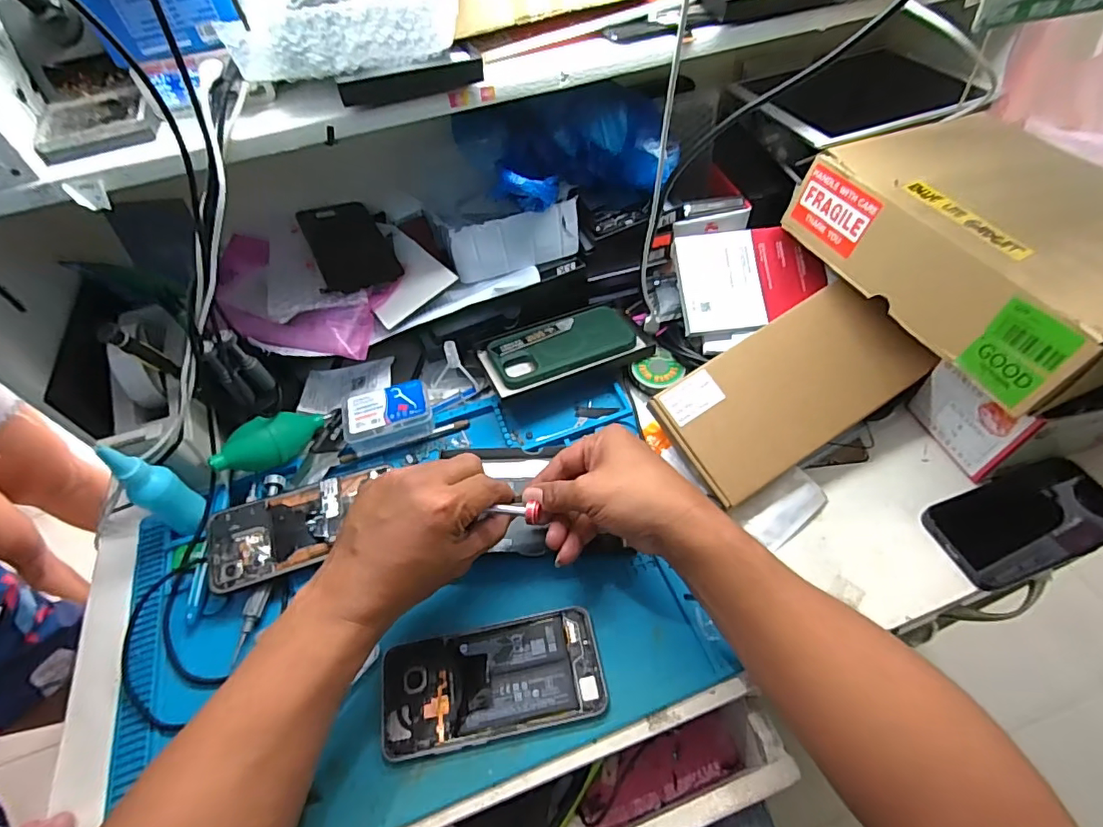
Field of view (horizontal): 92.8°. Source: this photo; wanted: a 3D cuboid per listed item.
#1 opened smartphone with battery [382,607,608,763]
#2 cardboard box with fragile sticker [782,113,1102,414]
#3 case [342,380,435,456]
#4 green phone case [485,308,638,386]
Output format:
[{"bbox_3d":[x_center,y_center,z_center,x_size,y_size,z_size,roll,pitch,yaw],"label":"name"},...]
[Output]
[{"bbox_3d":[-0.043,0.199,0.391,0.159,0.007,0.075,-12,53,-4],"label":"opened smartphone with battery"},{"bbox_3d":[0.380,-0.129,0.419,0.201,0.068,0.310,-22,55,-11],"label":"cardboard box with fragile sticker"},{"bbox_3d":[-0.162,-0.002,0.523,0.084,0.029,0.062,-11,53,-3],"label":"case"},{"bbox_3d":[0.010,-0.076,0.560,0.150,0.007,0.076,-19,53,-14],"label":"green phone case"}]

